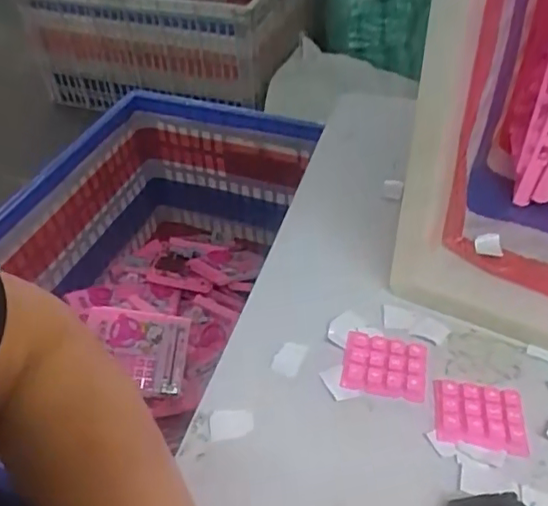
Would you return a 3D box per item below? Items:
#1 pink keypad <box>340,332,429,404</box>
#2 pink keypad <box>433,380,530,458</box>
[{"bbox_3d":[0.081,0.083,0.431,0.059,0.009,0.049,8,45,11],"label":"pink keypad"},{"bbox_3d":[0.140,0.110,0.399,0.059,0.009,0.047,6,44,10],"label":"pink keypad"}]

